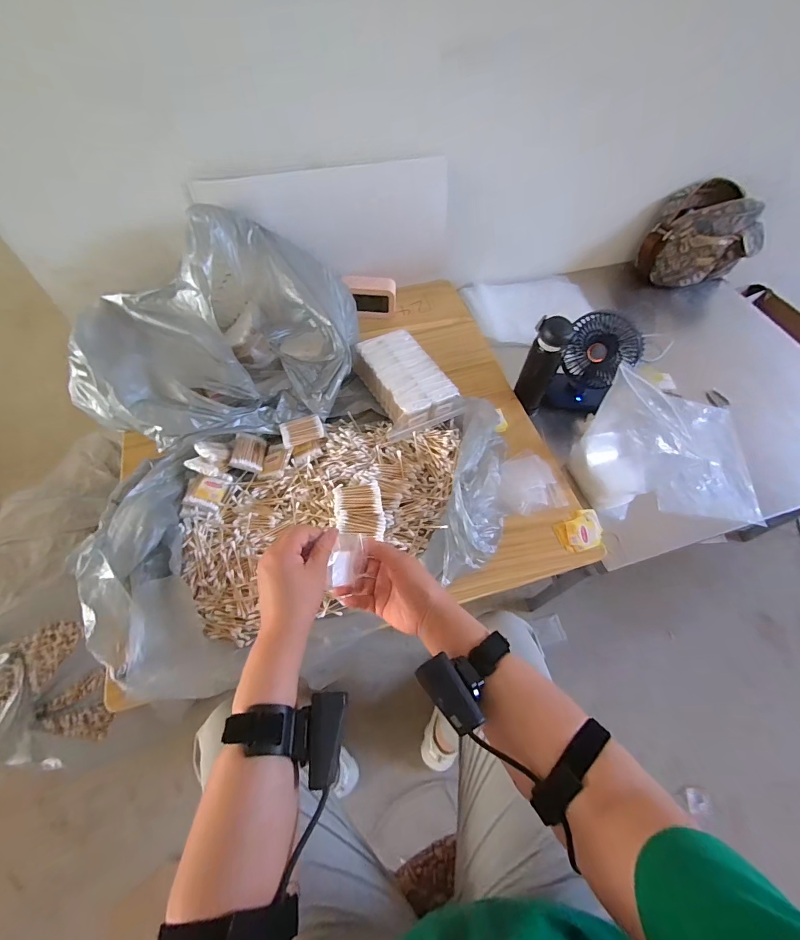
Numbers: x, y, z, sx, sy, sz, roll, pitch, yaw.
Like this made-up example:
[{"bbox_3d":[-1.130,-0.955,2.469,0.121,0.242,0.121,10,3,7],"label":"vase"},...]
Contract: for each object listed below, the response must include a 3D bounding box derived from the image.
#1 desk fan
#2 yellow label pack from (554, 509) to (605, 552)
[{"bbox_3d":[0.394,-0.212,0.826,0.133,0.204,0.086,9,59,5],"label":"desk fan"},{"bbox_3d":[0.309,0.103,0.683,0.078,0.014,0.067,-12,59,-8],"label":"yellow label pack"}]

